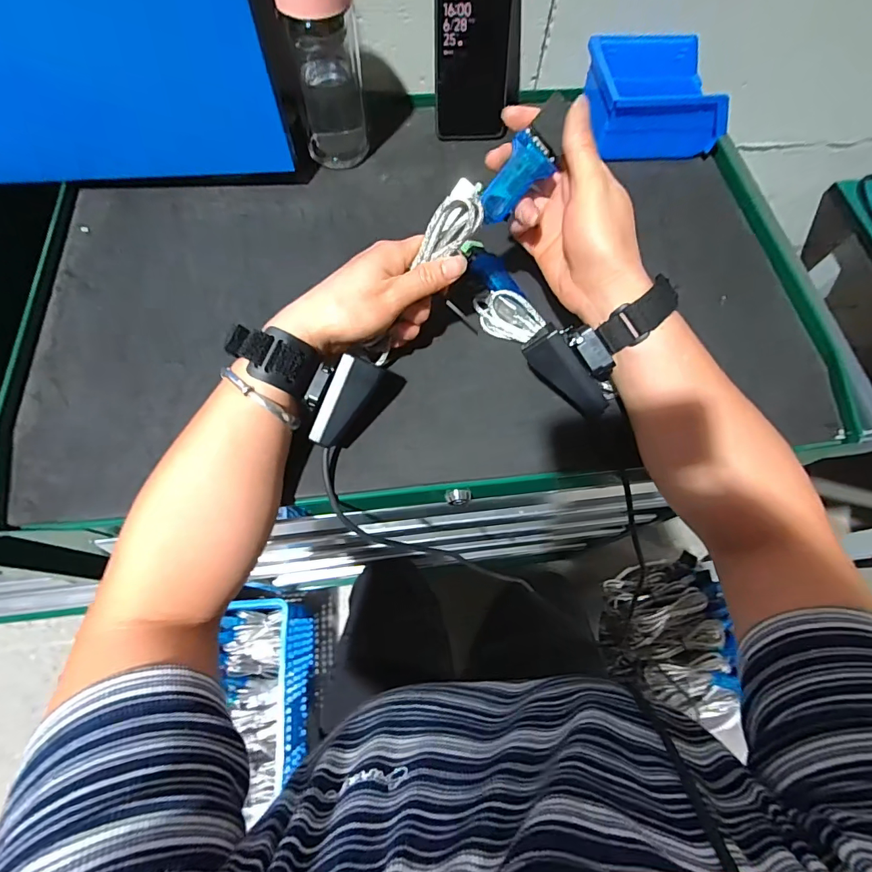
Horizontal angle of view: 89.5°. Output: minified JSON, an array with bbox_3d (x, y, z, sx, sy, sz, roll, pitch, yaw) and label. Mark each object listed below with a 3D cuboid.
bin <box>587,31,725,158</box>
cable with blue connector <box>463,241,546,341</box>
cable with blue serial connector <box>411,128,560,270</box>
[{"bbox_3d":[0.236,-0.369,0.479,0.133,0.066,0.102,-3,67,-4],"label":"bin"},{"bbox_3d":[0.054,-0.133,0.396,0.045,0.028,0.110,-19,69,-10],"label":"cable with blue connector"},{"bbox_3d":[0.032,-0.166,0.314,0.112,0.026,0.028,-38,73,3],"label":"cable with blue serial connector"}]

